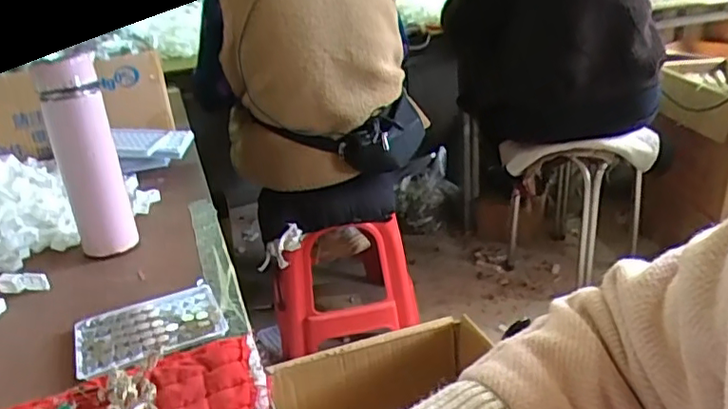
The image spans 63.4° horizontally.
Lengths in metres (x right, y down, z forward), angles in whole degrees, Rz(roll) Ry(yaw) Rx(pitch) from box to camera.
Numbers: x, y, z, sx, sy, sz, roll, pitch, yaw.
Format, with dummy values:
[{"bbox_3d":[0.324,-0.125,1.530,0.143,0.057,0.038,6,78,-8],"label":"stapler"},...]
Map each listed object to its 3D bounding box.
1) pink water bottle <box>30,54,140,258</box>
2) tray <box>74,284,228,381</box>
[{"bbox_3d":[-0.319,-0.047,0.689,0.065,0.220,0.056,-17,27,-26],"label":"pink water bottle"},{"bbox_3d":[-0.203,0.116,0.558,0.129,0.009,0.101,-15,26,-22],"label":"tray"}]

